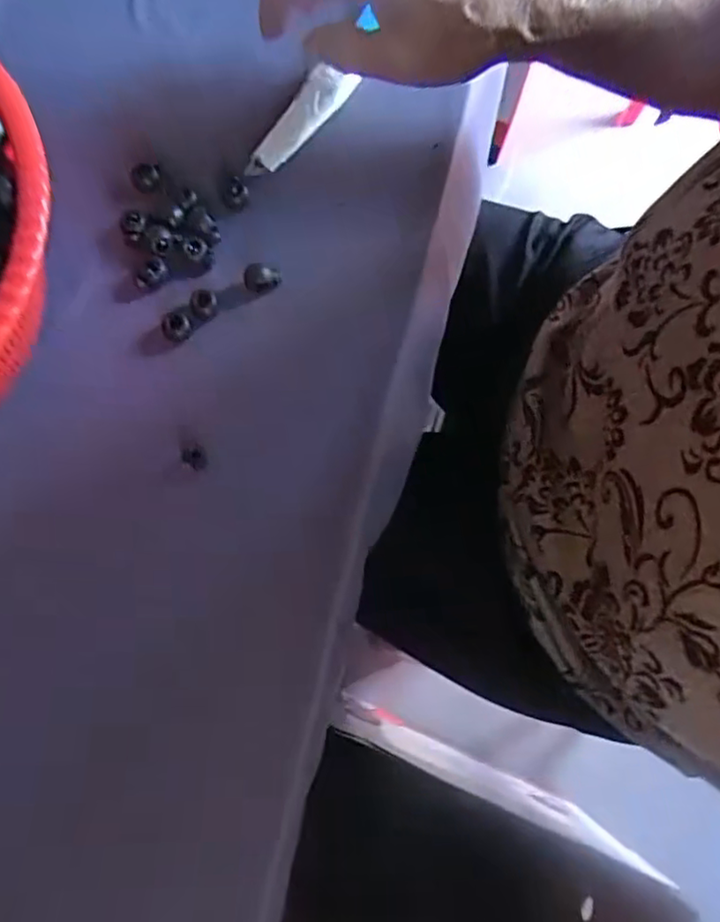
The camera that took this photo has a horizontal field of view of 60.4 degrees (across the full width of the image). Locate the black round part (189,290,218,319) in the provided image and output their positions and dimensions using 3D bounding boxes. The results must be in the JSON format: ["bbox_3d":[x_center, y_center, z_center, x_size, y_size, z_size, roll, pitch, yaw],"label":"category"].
[{"bbox_3d":[-0.082,-0.083,0.324,0.013,0.011,0.013,0,76,-1],"label":"black round part"}]

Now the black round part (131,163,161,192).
[{"bbox_3d":[-0.118,-0.156,0.341,0.017,0.008,0.015,7,76,0],"label":"black round part"}]

